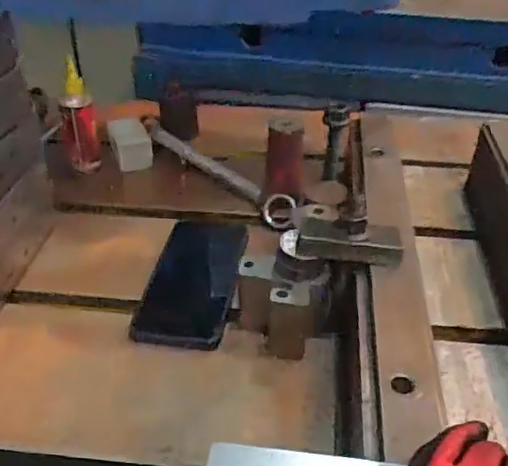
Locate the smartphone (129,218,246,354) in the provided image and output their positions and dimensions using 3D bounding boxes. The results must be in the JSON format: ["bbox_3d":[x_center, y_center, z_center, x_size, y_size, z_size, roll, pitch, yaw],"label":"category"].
[{"bbox_3d":[-0.055,0.037,0.552,0.079,0.014,0.163,5,35,6],"label":"smartphone"}]

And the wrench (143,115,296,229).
[{"bbox_3d":[-0.050,-0.085,0.716,0.036,0.026,0.307,-22,41,-29],"label":"wrench"}]

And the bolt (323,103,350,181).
[{"bbox_3d":[0.080,-0.089,0.582,0.022,0.083,0.019,7,35,9],"label":"bolt"}]

